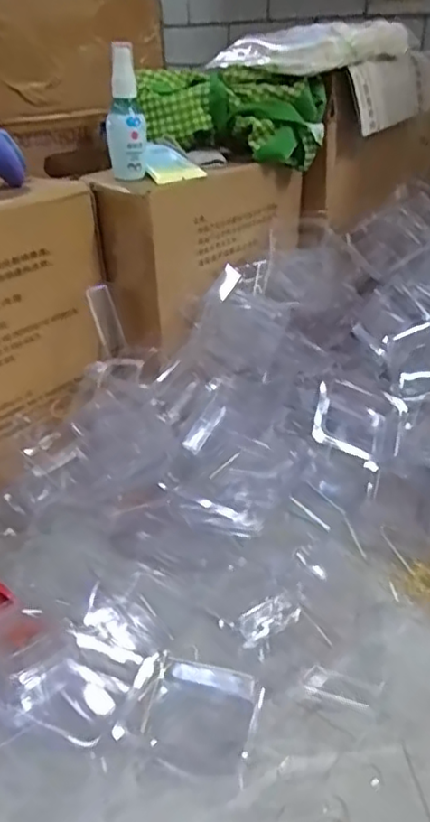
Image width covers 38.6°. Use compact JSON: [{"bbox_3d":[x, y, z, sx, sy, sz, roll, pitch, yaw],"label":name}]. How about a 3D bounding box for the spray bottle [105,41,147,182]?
[{"bbox_3d":[-0.087,-0.287,0.596,0.038,0.112,0.032,-5,31,-8],"label":"spray bottle"}]

